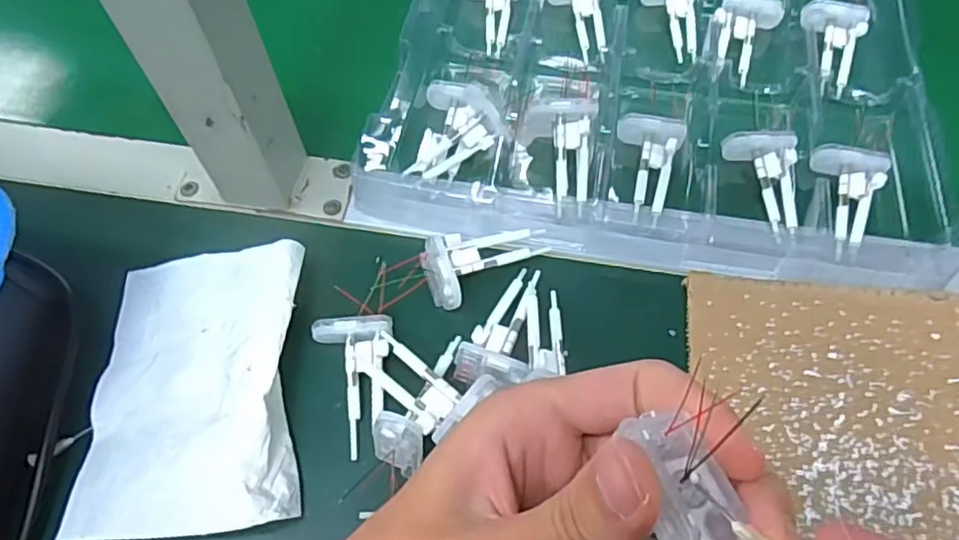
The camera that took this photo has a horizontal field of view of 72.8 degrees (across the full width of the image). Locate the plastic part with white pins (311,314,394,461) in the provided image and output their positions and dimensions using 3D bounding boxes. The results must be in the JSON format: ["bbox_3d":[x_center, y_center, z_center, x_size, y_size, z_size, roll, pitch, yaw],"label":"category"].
[{"bbox_3d":[-0.059,0.053,0.303,0.036,0.009,0.064,-4,74,-2],"label":"plastic part with white pins"}]

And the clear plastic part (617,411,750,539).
[{"bbox_3d":[0.048,0.051,0.150,0.019,0.005,0.035,-11,57,-5],"label":"clear plastic part"}]

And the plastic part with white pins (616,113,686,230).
[{"bbox_3d":[0.095,-0.056,0.358,0.035,0.007,0.062,4,76,3],"label":"plastic part with white pins"}]

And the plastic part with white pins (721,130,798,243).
[{"bbox_3d":[0.158,-0.047,0.353,0.034,0.013,0.062,-8,73,-4],"label":"plastic part with white pins"}]

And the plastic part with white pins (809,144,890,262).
[{"bbox_3d":[0.197,-0.037,0.344,0.034,0.009,0.065,7,73,5],"label":"plastic part with white pins"}]

